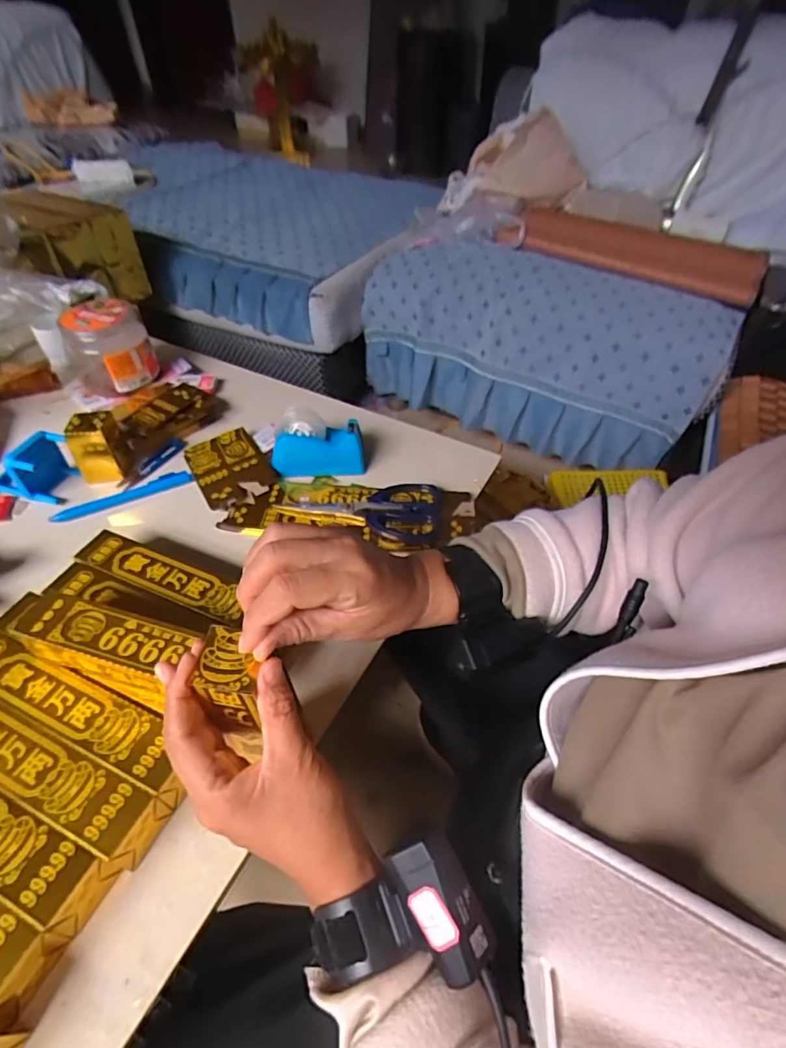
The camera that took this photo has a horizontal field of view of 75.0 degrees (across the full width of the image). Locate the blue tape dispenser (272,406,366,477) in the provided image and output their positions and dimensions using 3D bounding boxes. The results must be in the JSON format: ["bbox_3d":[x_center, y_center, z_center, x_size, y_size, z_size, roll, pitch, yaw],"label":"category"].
[{"bbox_3d":[-0.093,-0.102,0.633,0.113,0.069,0.044,-4,47,-5],"label":"blue tape dispenser"}]

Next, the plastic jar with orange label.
[{"bbox_3d":[-0.407,-0.250,0.739,0.110,0.108,0.101,-24,52,-21],"label":"plastic jar with orange label"}]

